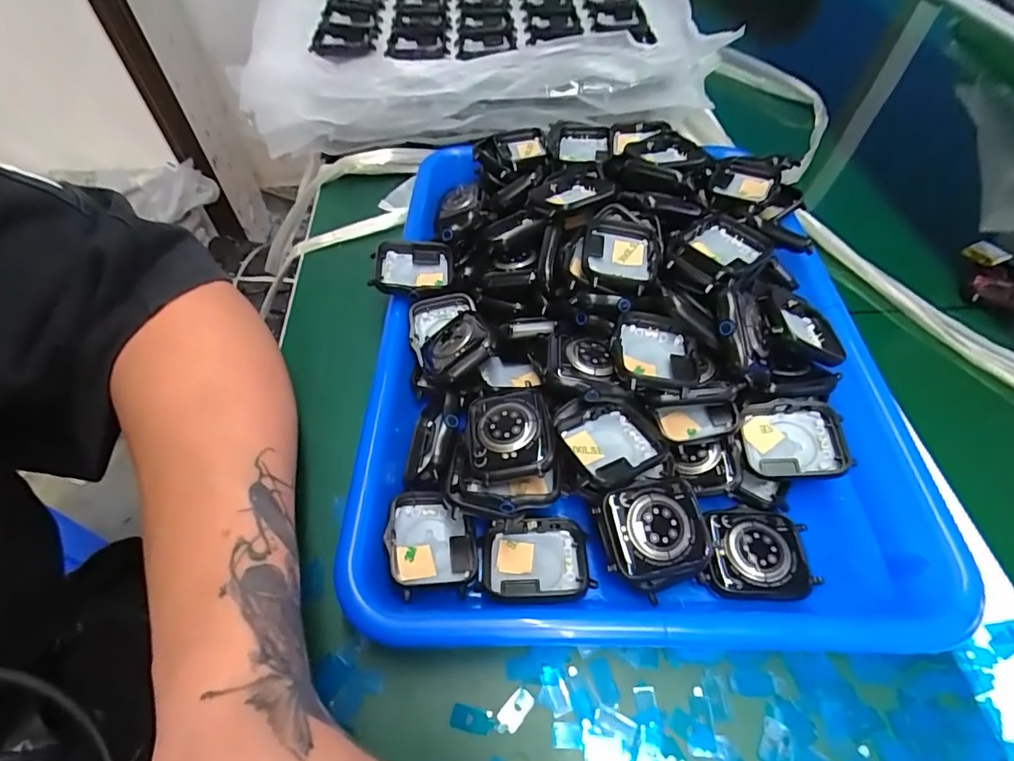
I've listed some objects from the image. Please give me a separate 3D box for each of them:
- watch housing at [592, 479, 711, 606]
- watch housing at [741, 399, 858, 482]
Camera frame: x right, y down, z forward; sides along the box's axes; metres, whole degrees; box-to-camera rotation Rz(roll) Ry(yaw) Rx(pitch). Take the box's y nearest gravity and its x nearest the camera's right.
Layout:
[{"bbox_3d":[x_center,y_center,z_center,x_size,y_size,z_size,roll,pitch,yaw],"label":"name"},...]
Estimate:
[{"bbox_3d":[0.061,0.062,0.205,0.042,0.009,0.041,-11,73,-8],"label":"watch housing"},{"bbox_3d":[0.133,0.028,0.237,0.043,0.011,0.038,-10,63,14],"label":"watch housing"}]

